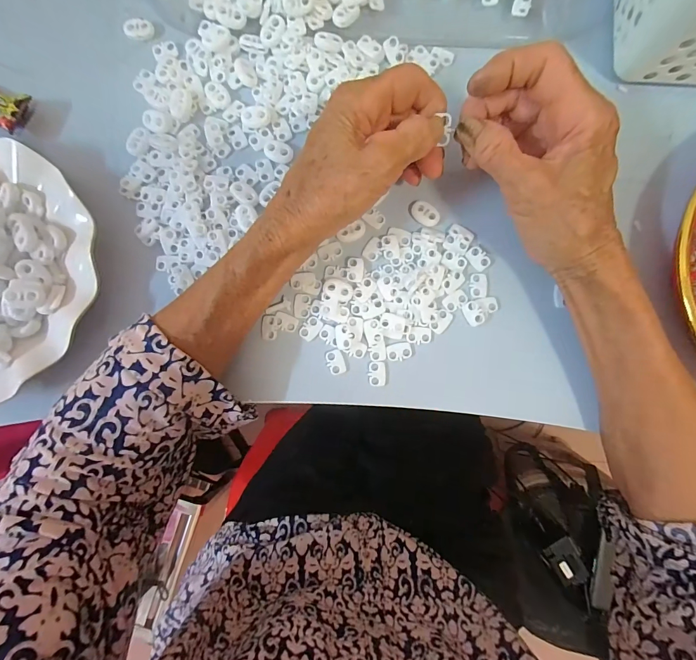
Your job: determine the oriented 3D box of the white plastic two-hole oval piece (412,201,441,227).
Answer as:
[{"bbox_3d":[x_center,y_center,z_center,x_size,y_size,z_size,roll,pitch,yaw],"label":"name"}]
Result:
[{"bbox_3d":[0.059,-0.088,0.268,0.022,0.004,0.016,34,88,4],"label":"white plastic two-hole oval piece"}]

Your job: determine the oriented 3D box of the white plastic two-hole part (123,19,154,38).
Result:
[{"bbox_3d":[-0.161,-0.232,0.276,0.021,0.006,0.014,8,86,3],"label":"white plastic two-hole part"}]

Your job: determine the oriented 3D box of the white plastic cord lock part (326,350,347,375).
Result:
[{"bbox_3d":[-0.009,0.024,0.261,0.013,0.004,0.018,-16,86,1],"label":"white plastic cord lock part"}]

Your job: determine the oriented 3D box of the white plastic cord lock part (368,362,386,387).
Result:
[{"bbox_3d":[0.022,0.032,0.260,0.013,0.004,0.018,0,86,3],"label":"white plastic cord lock part"}]

